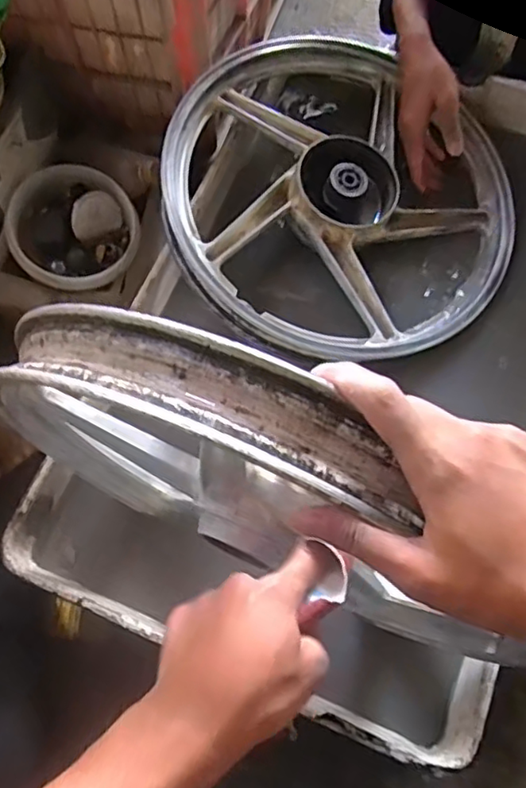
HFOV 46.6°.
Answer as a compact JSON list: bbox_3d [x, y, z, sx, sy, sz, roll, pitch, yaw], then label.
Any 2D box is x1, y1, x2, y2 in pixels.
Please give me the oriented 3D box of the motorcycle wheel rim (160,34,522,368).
[{"bbox_3d":[0.100,-0.250,0.741,0.414,0.097,0.428,-1,69,1],"label":"motorcycle wheel rim"}]

